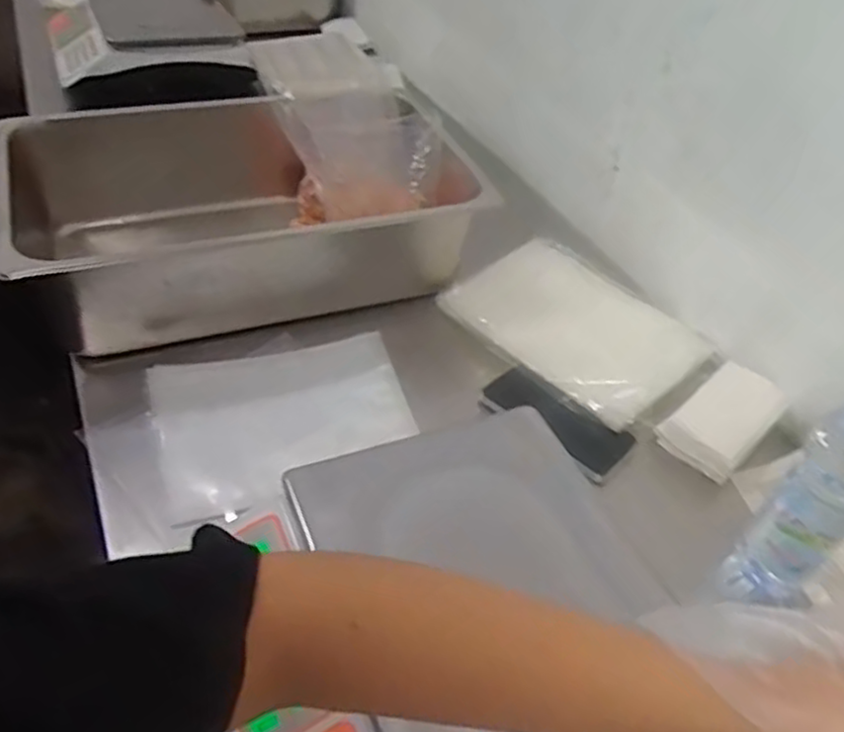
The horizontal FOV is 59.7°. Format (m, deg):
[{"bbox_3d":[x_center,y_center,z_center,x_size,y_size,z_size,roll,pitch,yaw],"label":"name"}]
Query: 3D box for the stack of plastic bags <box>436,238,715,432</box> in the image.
[{"bbox_3d":[0.188,-0.058,0.892,0.221,0.028,0.283,-30,52,-33],"label":"stack of plastic bags"}]

